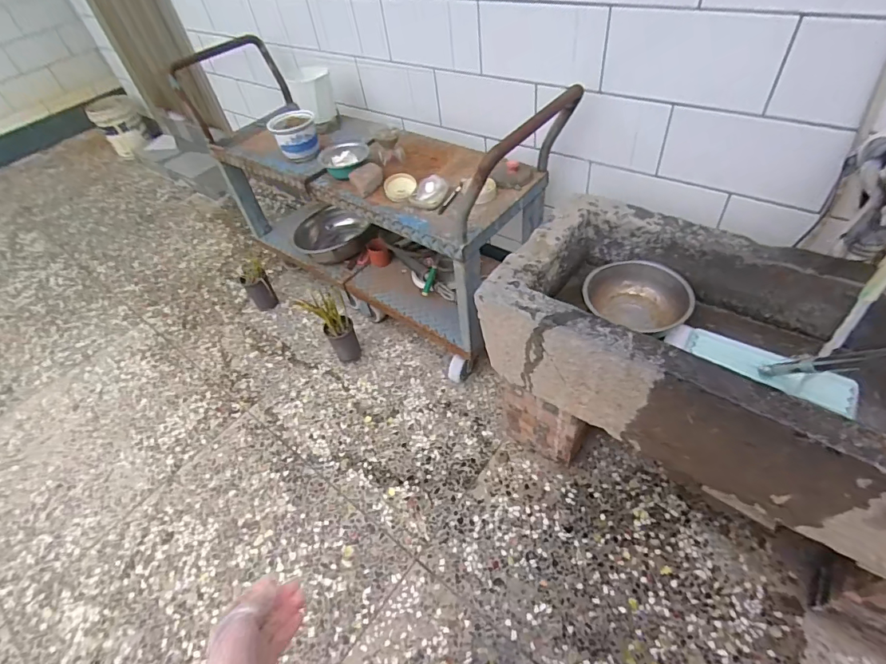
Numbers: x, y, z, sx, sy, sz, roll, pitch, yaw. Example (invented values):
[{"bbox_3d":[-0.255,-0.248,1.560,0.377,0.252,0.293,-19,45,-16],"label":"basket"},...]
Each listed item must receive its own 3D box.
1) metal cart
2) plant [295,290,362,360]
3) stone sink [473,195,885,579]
[{"bbox_3d":[-0.313,-0.522,1.789,1.520,0.976,0.478,29,58,30],"label":"metal cart"},{"bbox_3d":[-0.442,-0.012,1.823,0.165,0.351,0.127,-22,49,-11],"label":"plant"},{"bbox_3d":[0.705,0.075,1.022,1.162,0.412,0.494,27,57,29],"label":"stone sink"}]

